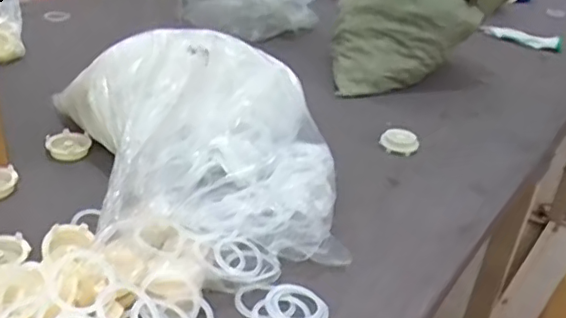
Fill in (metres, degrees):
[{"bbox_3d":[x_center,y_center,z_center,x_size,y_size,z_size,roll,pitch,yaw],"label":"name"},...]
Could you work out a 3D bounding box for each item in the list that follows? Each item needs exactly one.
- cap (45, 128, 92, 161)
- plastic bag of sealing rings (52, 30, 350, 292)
[{"bbox_3d":[-0.298,-0.020,0.829,0.058,0.019,0.058,-8,32,-26],"label":"cap"},{"bbox_3d":[-0.085,-0.022,0.728,0.299,0.135,0.395,-4,31,-20],"label":"plastic bag of sealing rings"}]

